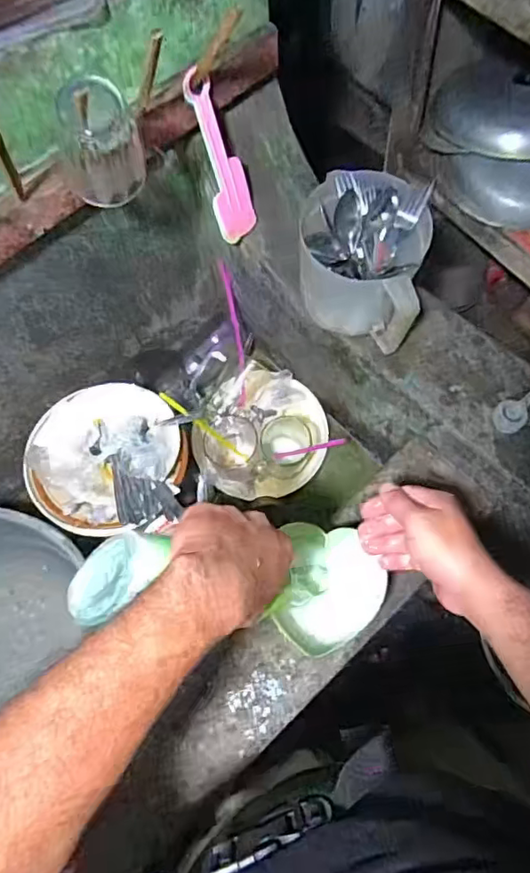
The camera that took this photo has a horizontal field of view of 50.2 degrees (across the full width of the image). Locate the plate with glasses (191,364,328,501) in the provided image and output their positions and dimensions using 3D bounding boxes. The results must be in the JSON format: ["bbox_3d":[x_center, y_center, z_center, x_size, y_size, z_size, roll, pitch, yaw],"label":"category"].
[{"bbox_3d":[0.000,-0.016,0.914,0.193,0.107,0.213,10,70,6],"label":"plate with glasses"}]

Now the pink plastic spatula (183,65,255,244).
[{"bbox_3d":[-0.047,-0.315,0.641,0.018,0.192,0.054,32,66,33],"label":"pink plastic spatula"}]

